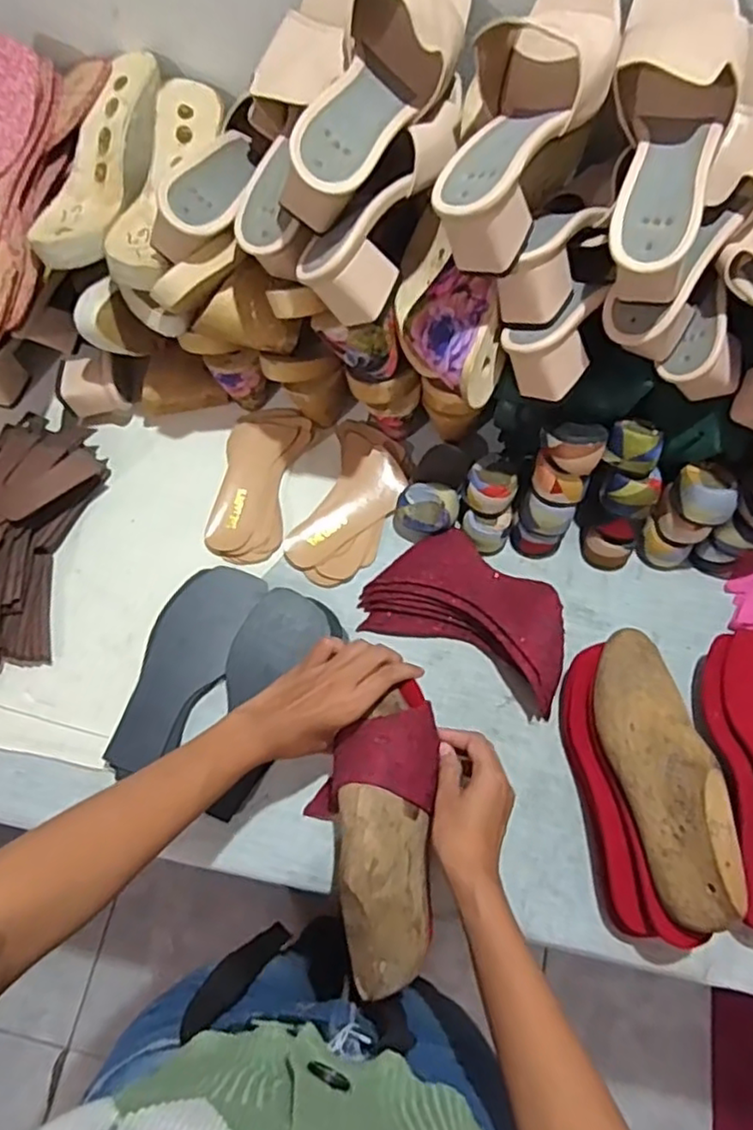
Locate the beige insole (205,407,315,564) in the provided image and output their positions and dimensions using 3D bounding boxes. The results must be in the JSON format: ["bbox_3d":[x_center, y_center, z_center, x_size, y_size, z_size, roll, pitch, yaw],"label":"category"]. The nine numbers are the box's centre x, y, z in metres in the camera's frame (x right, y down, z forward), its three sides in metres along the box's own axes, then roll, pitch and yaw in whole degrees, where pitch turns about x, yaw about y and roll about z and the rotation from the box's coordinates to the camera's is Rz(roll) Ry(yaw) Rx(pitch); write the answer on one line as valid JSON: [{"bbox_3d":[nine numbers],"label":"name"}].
[{"bbox_3d":[-0.128,-0.092,0.712,0.082,0.012,0.180,13,71,5],"label":"beige insole"}]

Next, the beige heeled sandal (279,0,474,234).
[{"bbox_3d":[0.007,-0.355,0.486,0.080,0.096,0.233,21,71,8],"label":"beige heeled sandal"}]

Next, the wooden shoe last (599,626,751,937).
[{"bbox_3d":[0.231,0.161,0.541,0.063,0.082,0.240,-6,55,-2],"label":"wooden shoe last"}]

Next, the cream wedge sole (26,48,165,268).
[{"bbox_3d":[-0.257,-0.369,0.612,0.085,0.054,0.221,17,70,7],"label":"cream wedge sole"}]

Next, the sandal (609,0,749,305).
[{"bbox_3d":[0.215,-0.320,0.480,0.084,0.090,0.232,8,87,3],"label":"sandal"}]

